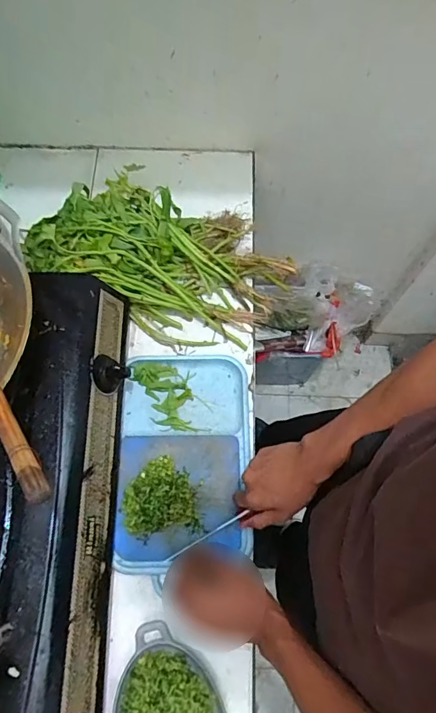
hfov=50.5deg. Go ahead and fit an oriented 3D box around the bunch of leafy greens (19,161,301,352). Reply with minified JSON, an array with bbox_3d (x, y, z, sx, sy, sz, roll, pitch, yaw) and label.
[{"bbox_3d":[-0.092,-0.176,0.759,0.396,0.088,0.253,25,71,9],"label":"bunch of leafy greens"}]

